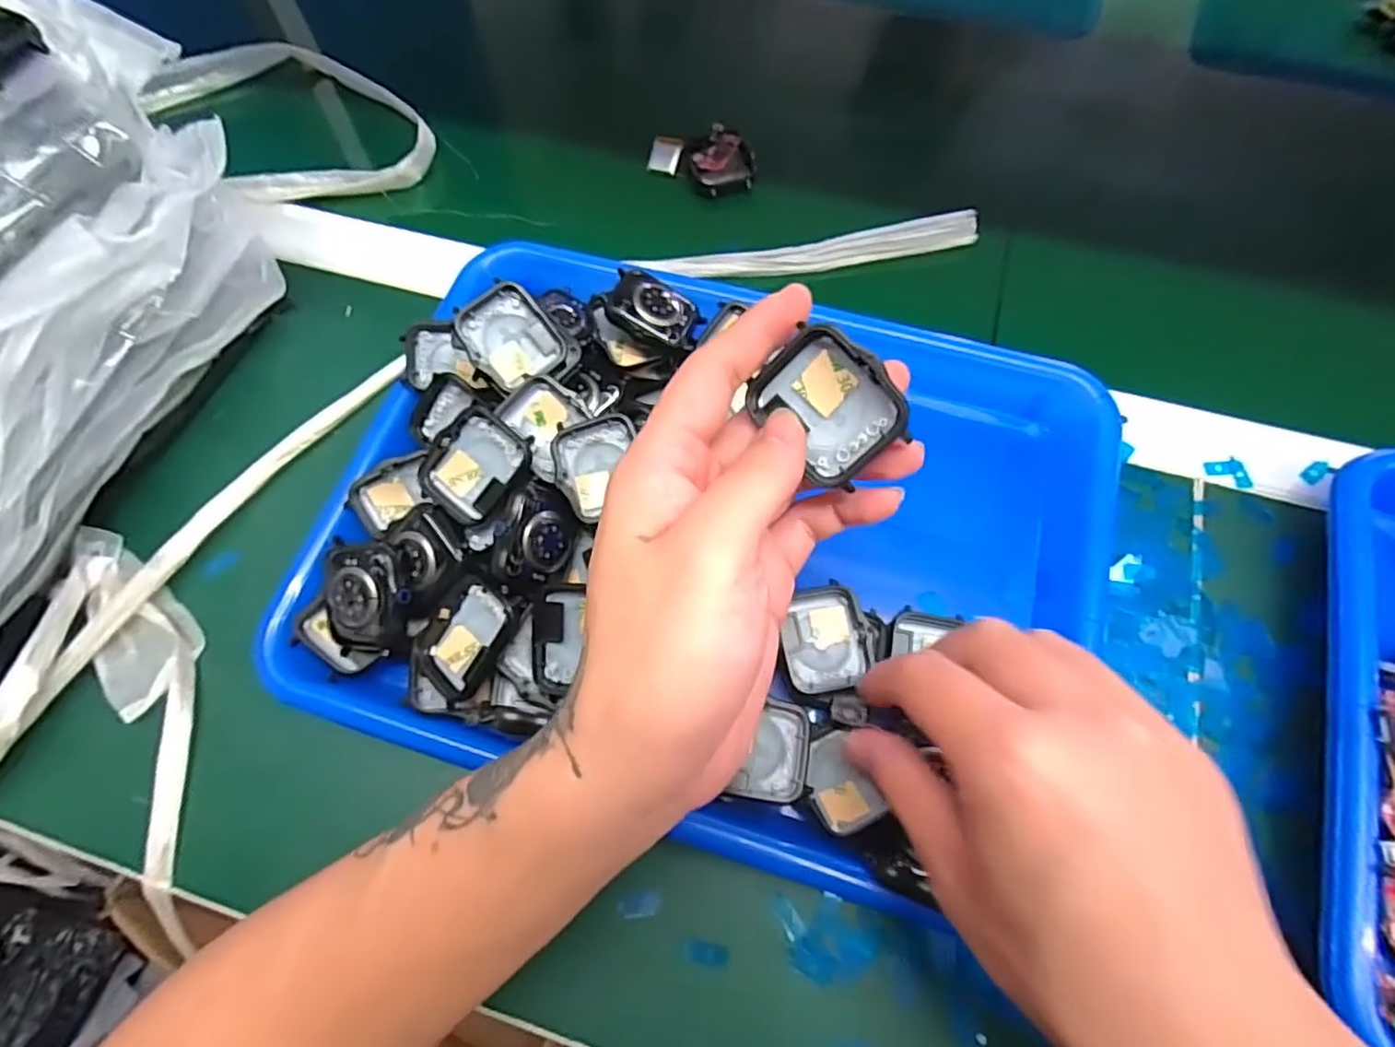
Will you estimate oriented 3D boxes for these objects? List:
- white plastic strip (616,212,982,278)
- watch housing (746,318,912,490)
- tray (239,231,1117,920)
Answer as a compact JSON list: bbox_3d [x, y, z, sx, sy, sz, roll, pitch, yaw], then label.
[{"bbox_3d":[0.066,-0.159,0.382,0.193,0.020,0.023,-11,68,-3],"label":"white plastic strip"},{"bbox_3d":[0.041,-0.038,0.208,0.041,0.008,0.037,43,103,5],"label":"watch housing"},{"bbox_3d":[0.007,-0.002,0.289,0.322,0.058,0.245,16,69,8],"label":"tray"}]

